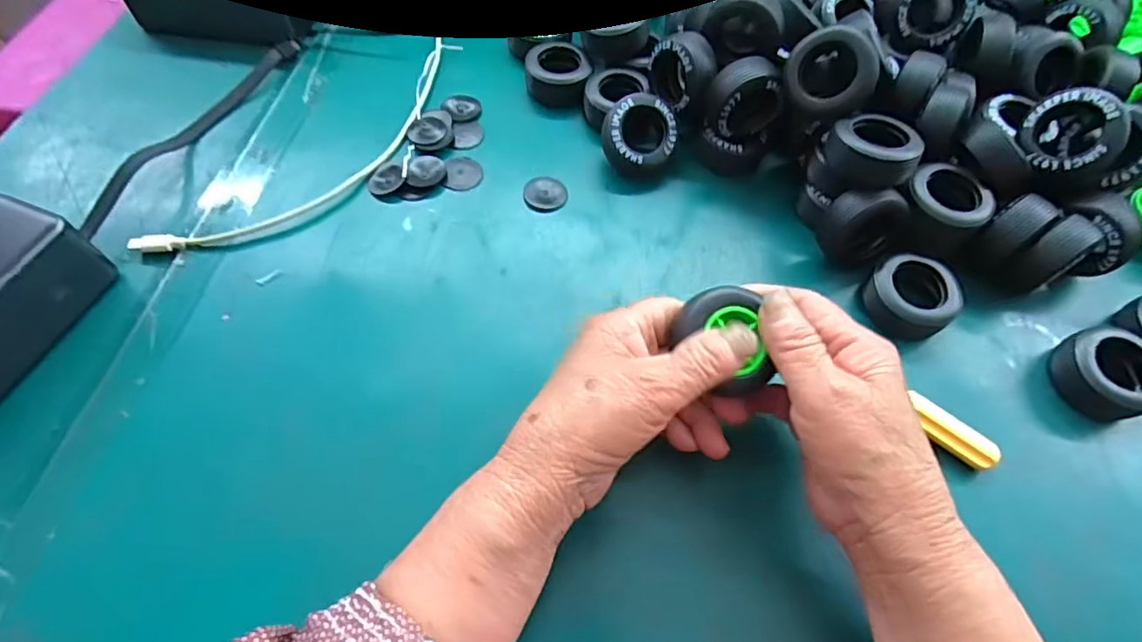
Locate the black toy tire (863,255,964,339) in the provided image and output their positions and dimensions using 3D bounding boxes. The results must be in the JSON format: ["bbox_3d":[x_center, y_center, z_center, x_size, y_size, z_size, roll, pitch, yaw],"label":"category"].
[{"bbox_3d":[0.196,-0.013,0.338,0.044,0.027,0.047,1,60,-2],"label":"black toy tire"}]

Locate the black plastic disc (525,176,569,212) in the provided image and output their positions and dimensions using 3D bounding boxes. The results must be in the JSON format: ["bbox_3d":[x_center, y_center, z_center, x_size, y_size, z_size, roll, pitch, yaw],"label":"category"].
[{"bbox_3d":[-0.017,-0.085,0.380,0.028,0.006,0.028,1,60,-2],"label":"black plastic disc"}]

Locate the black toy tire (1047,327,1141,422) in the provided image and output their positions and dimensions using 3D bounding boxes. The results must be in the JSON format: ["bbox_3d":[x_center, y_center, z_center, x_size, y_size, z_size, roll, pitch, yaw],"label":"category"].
[{"bbox_3d":[0.295,0.029,0.320,0.039,0.030,0.048,-21,63,-14],"label":"black toy tire"}]

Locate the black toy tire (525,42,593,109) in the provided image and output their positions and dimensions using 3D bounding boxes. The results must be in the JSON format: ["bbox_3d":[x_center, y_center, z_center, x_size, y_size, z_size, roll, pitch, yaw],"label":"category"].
[{"bbox_3d":[-0.010,-0.178,0.422,0.045,0.026,0.038,0,60,-3],"label":"black toy tire"}]

